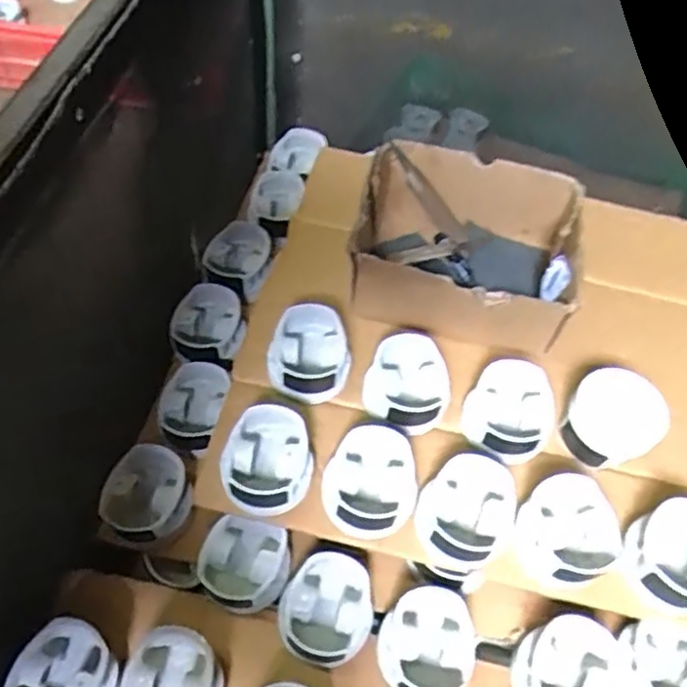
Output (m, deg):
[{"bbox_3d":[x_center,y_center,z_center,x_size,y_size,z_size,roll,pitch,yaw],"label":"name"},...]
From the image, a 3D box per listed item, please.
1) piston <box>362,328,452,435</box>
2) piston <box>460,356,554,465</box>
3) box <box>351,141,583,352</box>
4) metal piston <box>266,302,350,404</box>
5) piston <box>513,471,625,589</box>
[{"bbox_3d":[0.058,0.038,0.603,0.069,0.057,0.073,2,56,-3],"label":"piston"},{"bbox_3d":[0.146,0.060,0.589,0.074,0.055,0.074,2,56,-3],"label":"piston"},{"bbox_3d":[0.117,-0.093,0.669,0.205,0.097,0.170,14,56,6],"label":"box"},{"bbox_3d":[-0.033,0.011,0.620,0.076,0.053,0.081,-3,56,-6],"label":"metal piston"},{"bbox_3d":[0.178,0.150,0.535,0.076,0.047,0.074,2,56,-3],"label":"piston"}]

